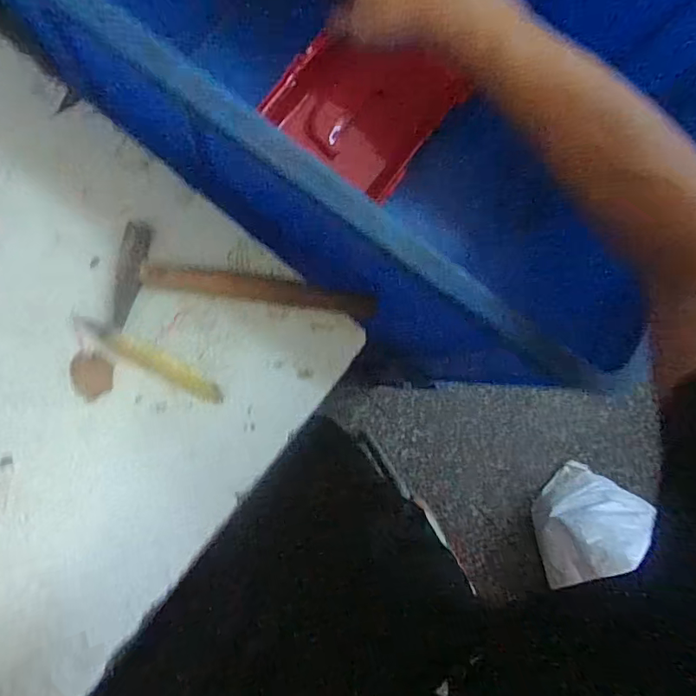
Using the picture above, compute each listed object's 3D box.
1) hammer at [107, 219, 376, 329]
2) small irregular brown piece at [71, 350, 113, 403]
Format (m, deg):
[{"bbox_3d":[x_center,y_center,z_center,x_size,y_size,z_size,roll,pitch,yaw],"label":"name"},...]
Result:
[{"bbox_3d":[-0.085,-0.050,0.444,0.225,0.019,0.084,7,85,-9],"label":"hammer"},{"bbox_3d":[-0.217,0.023,0.417,0.032,0.004,0.041,-7,87,-9],"label":"small irregular brown piece"}]

